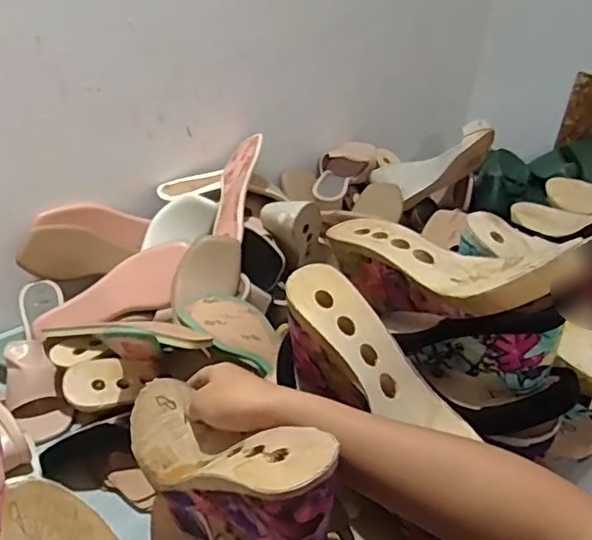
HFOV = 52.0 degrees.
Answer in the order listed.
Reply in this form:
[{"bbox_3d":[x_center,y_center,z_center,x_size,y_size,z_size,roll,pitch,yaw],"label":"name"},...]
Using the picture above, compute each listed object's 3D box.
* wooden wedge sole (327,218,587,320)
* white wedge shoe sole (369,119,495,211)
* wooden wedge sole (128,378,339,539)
[{"bbox_3d":[0.135,0.006,0.565,0.244,0.078,0.084,10,31,43],"label":"wooden wedge sole"},{"bbox_3d":[0.262,-0.193,1.135,0.229,0.097,0.077,-26,19,35],"label":"white wedge shoe sole"},{"bbox_3d":[-0.053,0.156,0.446,0.076,0.094,0.228,-25,18,-34],"label":"wooden wedge sole"}]

